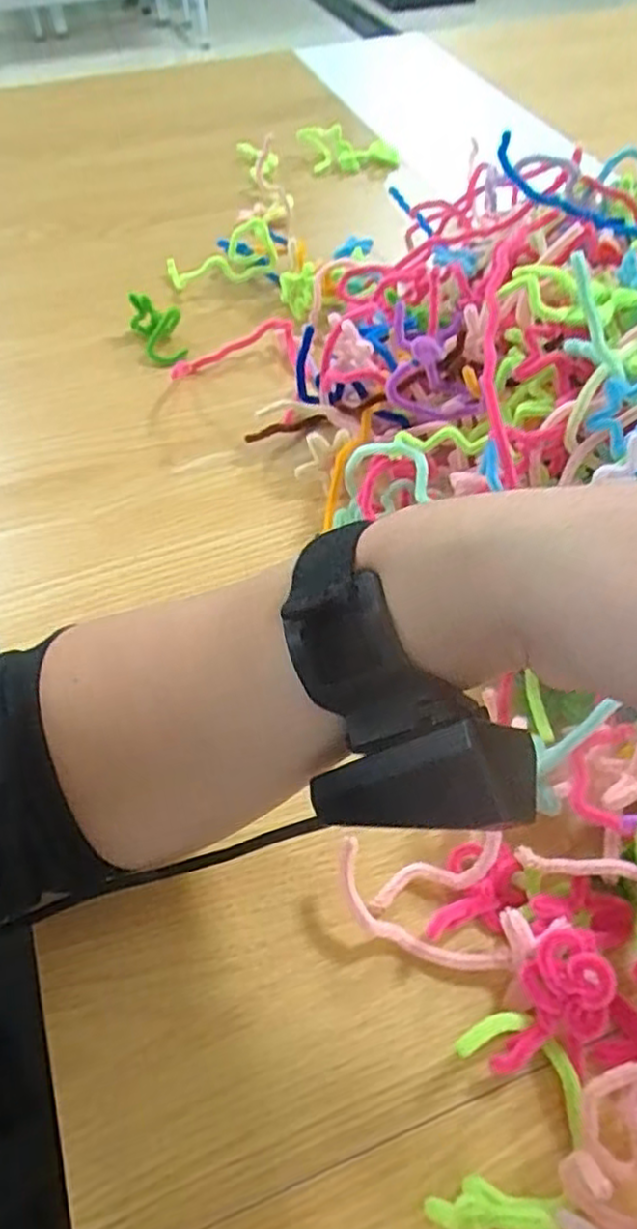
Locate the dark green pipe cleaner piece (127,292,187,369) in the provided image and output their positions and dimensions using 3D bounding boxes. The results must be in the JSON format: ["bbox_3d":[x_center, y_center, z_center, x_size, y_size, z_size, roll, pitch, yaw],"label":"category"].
[{"bbox_3d":[-0.134,-0.237,0.596,0.041,0.035,0.063,-15,55,-10],"label":"dark green pipe cleaner piece"}]

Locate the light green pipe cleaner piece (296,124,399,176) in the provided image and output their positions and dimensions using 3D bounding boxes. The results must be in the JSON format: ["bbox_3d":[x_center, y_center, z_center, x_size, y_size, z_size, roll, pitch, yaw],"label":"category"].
[{"bbox_3d":[0.039,-0.501,0.778,0.110,0.034,0.050,-5,52,-19],"label":"light green pipe cleaner piece"}]

